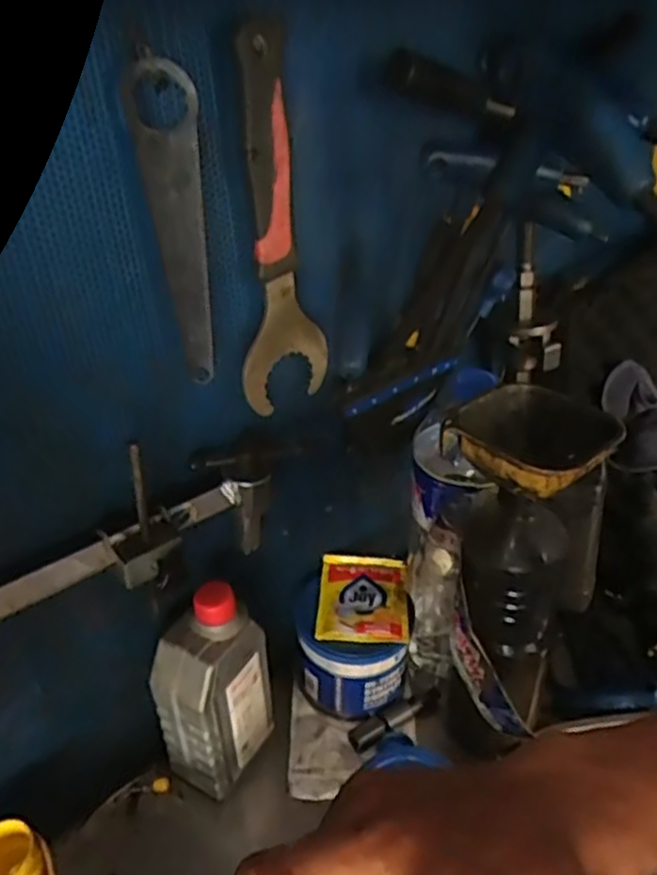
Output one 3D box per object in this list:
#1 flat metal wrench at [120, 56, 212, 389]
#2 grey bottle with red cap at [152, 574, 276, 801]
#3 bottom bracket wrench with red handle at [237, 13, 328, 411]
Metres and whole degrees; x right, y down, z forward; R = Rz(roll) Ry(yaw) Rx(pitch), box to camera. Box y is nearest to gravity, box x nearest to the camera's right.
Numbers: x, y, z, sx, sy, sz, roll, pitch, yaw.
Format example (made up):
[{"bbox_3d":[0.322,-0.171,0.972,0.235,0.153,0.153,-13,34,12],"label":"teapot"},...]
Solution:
[{"bbox_3d":[-0.092,-0.118,0.407,0.040,0.181,0.011,10,36,11],"label":"flat metal wrench"},{"bbox_3d":[-0.091,0.195,0.543,0.055,0.162,0.079,16,39,27],"label":"grey bottle with red cap"},{"bbox_3d":[-0.027,-0.134,0.463,0.069,0.243,0.013,-19,36,-35],"label":"bottom bracket wrench with red handle"}]

